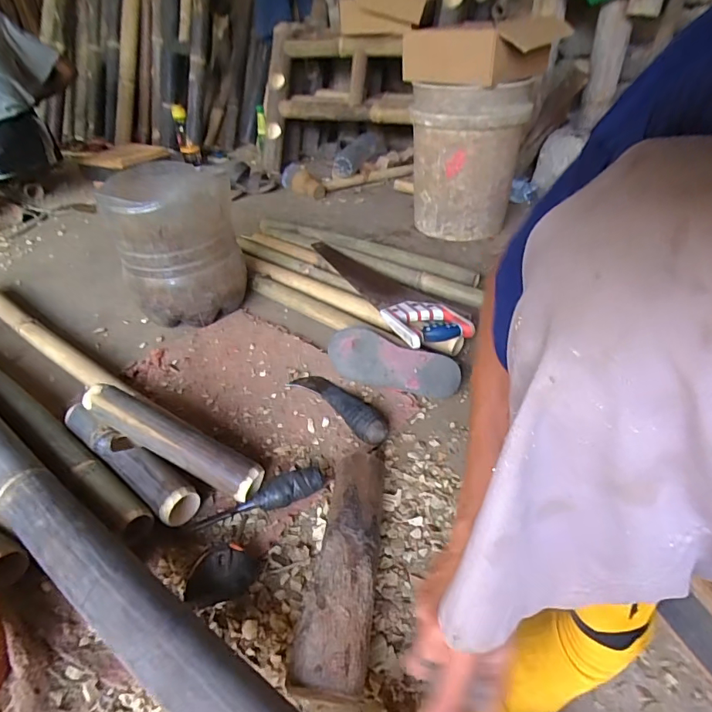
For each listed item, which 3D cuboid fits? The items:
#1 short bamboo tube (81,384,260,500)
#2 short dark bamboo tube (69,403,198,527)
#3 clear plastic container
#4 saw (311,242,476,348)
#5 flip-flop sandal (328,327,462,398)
[{"bbox_3d":[-0.254,0.113,0.619,0.278,0.049,0.054,26,44,11],"label":"short bamboo tube"},{"bbox_3d":[-0.320,0.143,0.629,0.272,0.059,0.056,26,46,30],"label":"short dark bamboo tube"},{"bbox_3d":[-0.377,-0.238,0.955,0.235,0.274,0.252,-15,41,-16],"label":"clear plastic container"},{"bbox_3d":[0.067,-0.168,0.990,0.153,0.039,0.506,-18,42,-19],"label":"saw"},{"bbox_3d":[0.063,0.013,0.784,0.233,0.021,0.098,16,67,14],"label":"flip-flop sandal"}]

